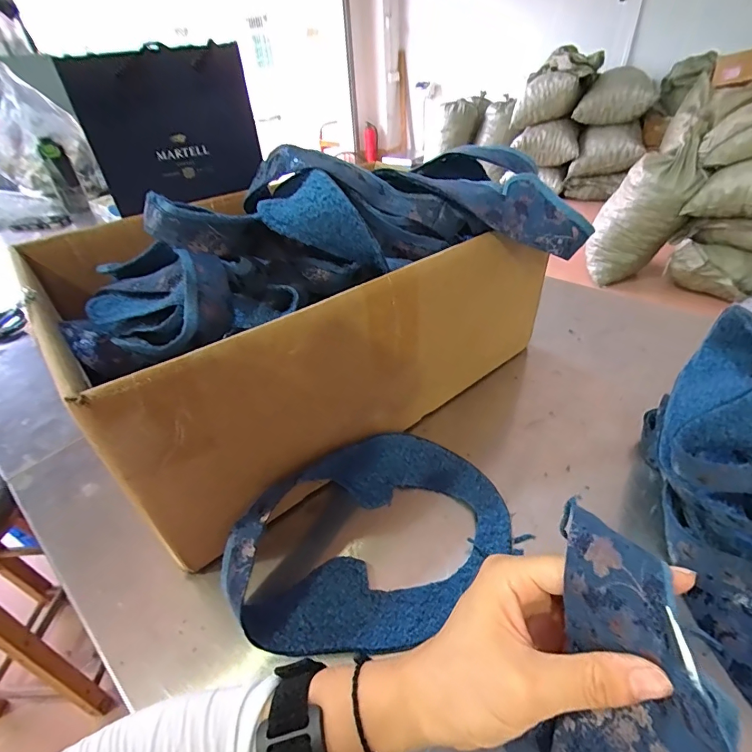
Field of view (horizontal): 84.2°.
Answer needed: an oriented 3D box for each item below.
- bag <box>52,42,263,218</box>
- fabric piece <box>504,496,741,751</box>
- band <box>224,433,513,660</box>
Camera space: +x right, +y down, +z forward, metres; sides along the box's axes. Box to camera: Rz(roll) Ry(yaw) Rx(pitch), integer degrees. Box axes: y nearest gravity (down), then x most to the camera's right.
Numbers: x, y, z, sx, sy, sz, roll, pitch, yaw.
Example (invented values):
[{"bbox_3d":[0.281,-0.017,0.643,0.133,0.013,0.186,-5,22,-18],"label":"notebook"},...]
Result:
[{"bbox_3d":[-0.247,-0.300,0.513,0.194,0.174,0.044,-14,39,-13],"label":"bag"},{"bbox_3d":[0.103,0.130,0.171,0.064,0.044,0.131,6,80,13],"label":"fabric piece"},{"bbox_3d":[-0.005,0.127,0.358,0.241,0.067,0.151,-29,44,-28],"label":"band"}]

